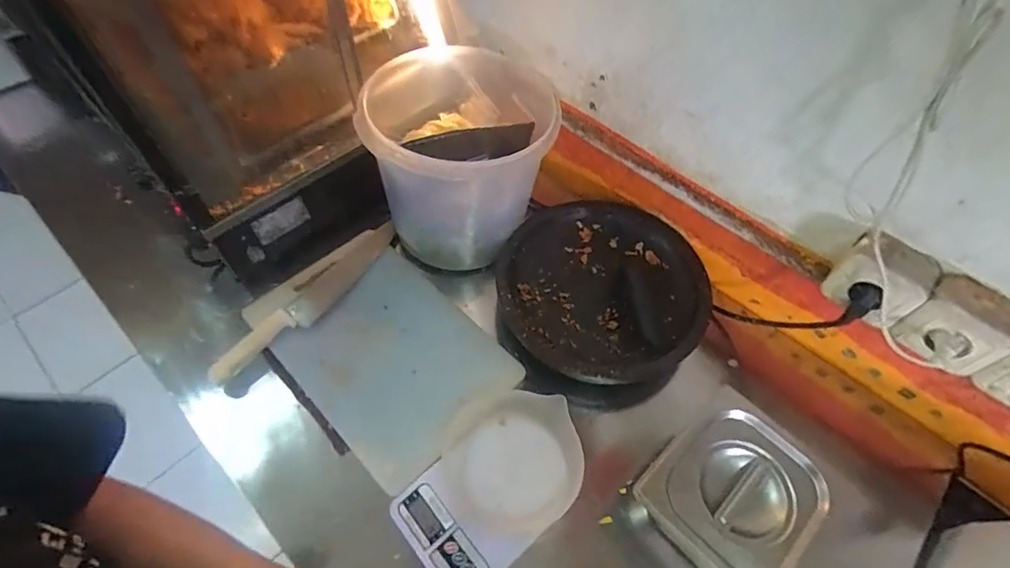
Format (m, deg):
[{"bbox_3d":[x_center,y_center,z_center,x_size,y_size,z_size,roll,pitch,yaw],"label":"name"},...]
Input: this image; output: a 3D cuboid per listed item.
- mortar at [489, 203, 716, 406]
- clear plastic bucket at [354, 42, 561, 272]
[{"bbox_3d":[0.133,0.015,0.727,0.281,0.100,0.285,1,57,-1],"label":"mortar"},{"bbox_3d":[-0.072,-0.201,0.705,0.260,0.193,0.266,1,57,-1],"label":"clear plastic bucket"}]

